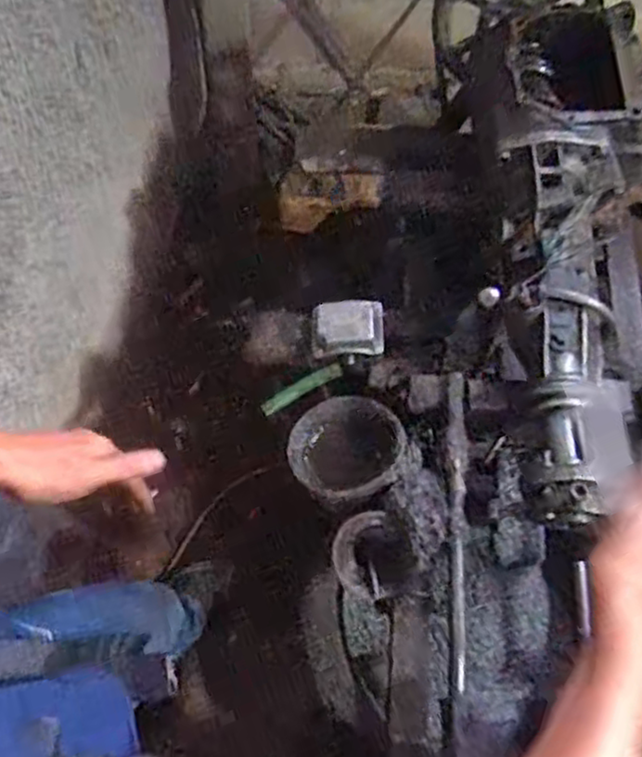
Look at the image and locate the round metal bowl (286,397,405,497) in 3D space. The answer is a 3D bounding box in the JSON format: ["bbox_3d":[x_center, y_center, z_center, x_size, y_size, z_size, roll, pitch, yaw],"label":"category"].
[{"bbox_3d":[0.035,0.087,0.790,0.120,0.060,0.120,-8,62,16],"label":"round metal bowl"}]

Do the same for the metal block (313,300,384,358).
[{"bbox_3d":[0.034,-0.065,0.865,0.088,0.033,0.070,-2,63,1],"label":"metal block"}]

